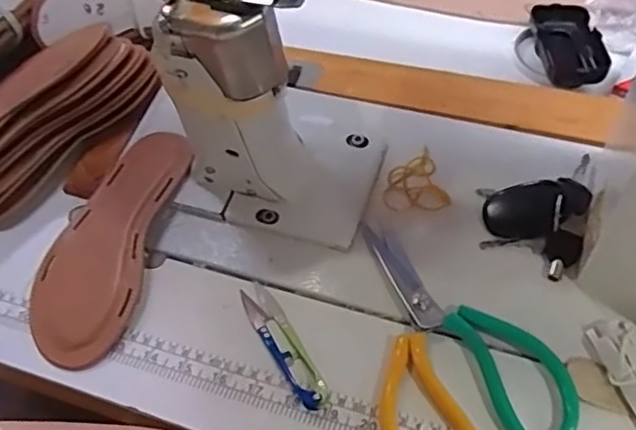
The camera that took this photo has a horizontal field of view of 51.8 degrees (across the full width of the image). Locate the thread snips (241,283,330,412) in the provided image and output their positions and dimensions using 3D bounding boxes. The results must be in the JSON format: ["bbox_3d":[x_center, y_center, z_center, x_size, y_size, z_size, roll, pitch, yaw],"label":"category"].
[{"bbox_3d":[-0.024,0.087,0.445,0.023,0.007,0.103,-27,55,-15],"label":"thread snips"}]

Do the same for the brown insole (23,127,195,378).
[{"bbox_3d":[-0.155,0.017,0.496,0.078,0.023,0.200,10,54,12],"label":"brown insole"}]

